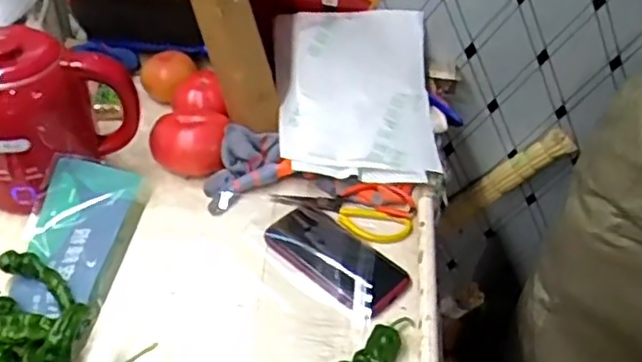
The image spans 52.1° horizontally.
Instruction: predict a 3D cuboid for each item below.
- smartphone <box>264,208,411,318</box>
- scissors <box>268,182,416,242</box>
[{"bbox_3d":[0.017,0.085,0.764,0.082,0.015,0.178,-31,51,-33],"label":"smartphone"},{"bbox_3d":[0.030,0.027,0.824,0.174,0.019,0.084,15,42,13],"label":"scissors"}]

